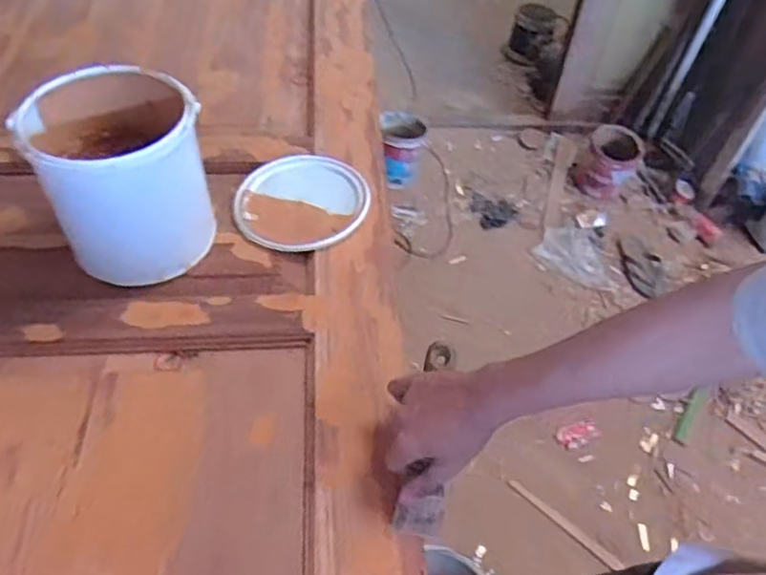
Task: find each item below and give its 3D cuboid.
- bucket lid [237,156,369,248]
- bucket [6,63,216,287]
[{"bbox_3d":[-0.108,-0.119,0.872,0.164,0.015,0.178,1,51,-2],"label":"bucket lid"},{"bbox_3d":[-0.299,-0.127,0.758,0.184,0.186,0.167,-9,52,-10],"label":"bucket"}]

